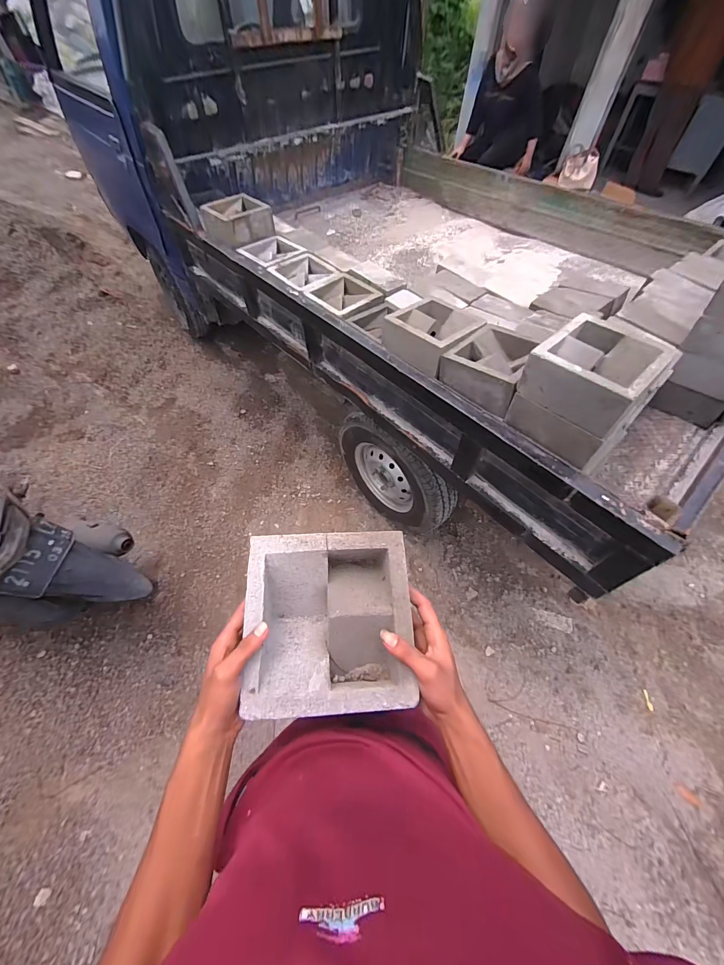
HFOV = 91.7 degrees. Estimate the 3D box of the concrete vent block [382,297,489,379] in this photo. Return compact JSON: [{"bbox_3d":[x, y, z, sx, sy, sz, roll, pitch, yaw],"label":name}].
[{"bbox_3d":[0.195,-0.416,0.970,0.212,0.098,0.214,-37,66,-22],"label":"concrete vent block"}]

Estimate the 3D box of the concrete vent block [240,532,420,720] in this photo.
[{"bbox_3d":[-0.039,0.170,0.437,0.191,0.075,0.197,-2,58,-4],"label":"concrete vent block"}]

